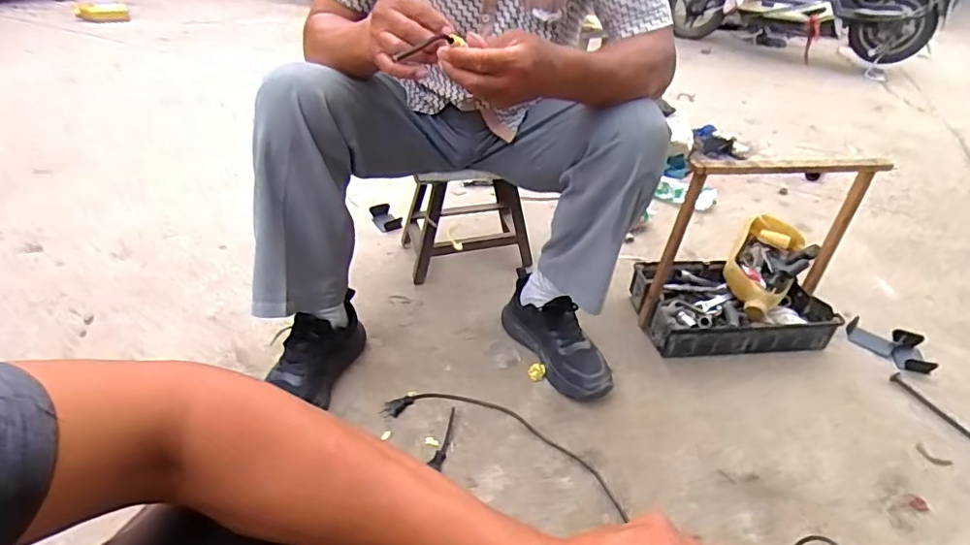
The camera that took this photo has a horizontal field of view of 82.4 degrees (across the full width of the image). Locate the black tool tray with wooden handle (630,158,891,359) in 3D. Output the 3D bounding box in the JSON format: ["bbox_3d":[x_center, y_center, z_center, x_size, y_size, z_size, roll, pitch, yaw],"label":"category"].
[{"bbox_3d":[0.480,-0.049,1.016,0.349,0.357,0.229,-2,35,-7],"label":"black tool tray with wooden handle"}]

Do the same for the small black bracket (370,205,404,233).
[{"bbox_3d":[-0.239,-0.129,1.342,0.054,0.035,0.095,-15,39,-24],"label":"small black bracket"}]

